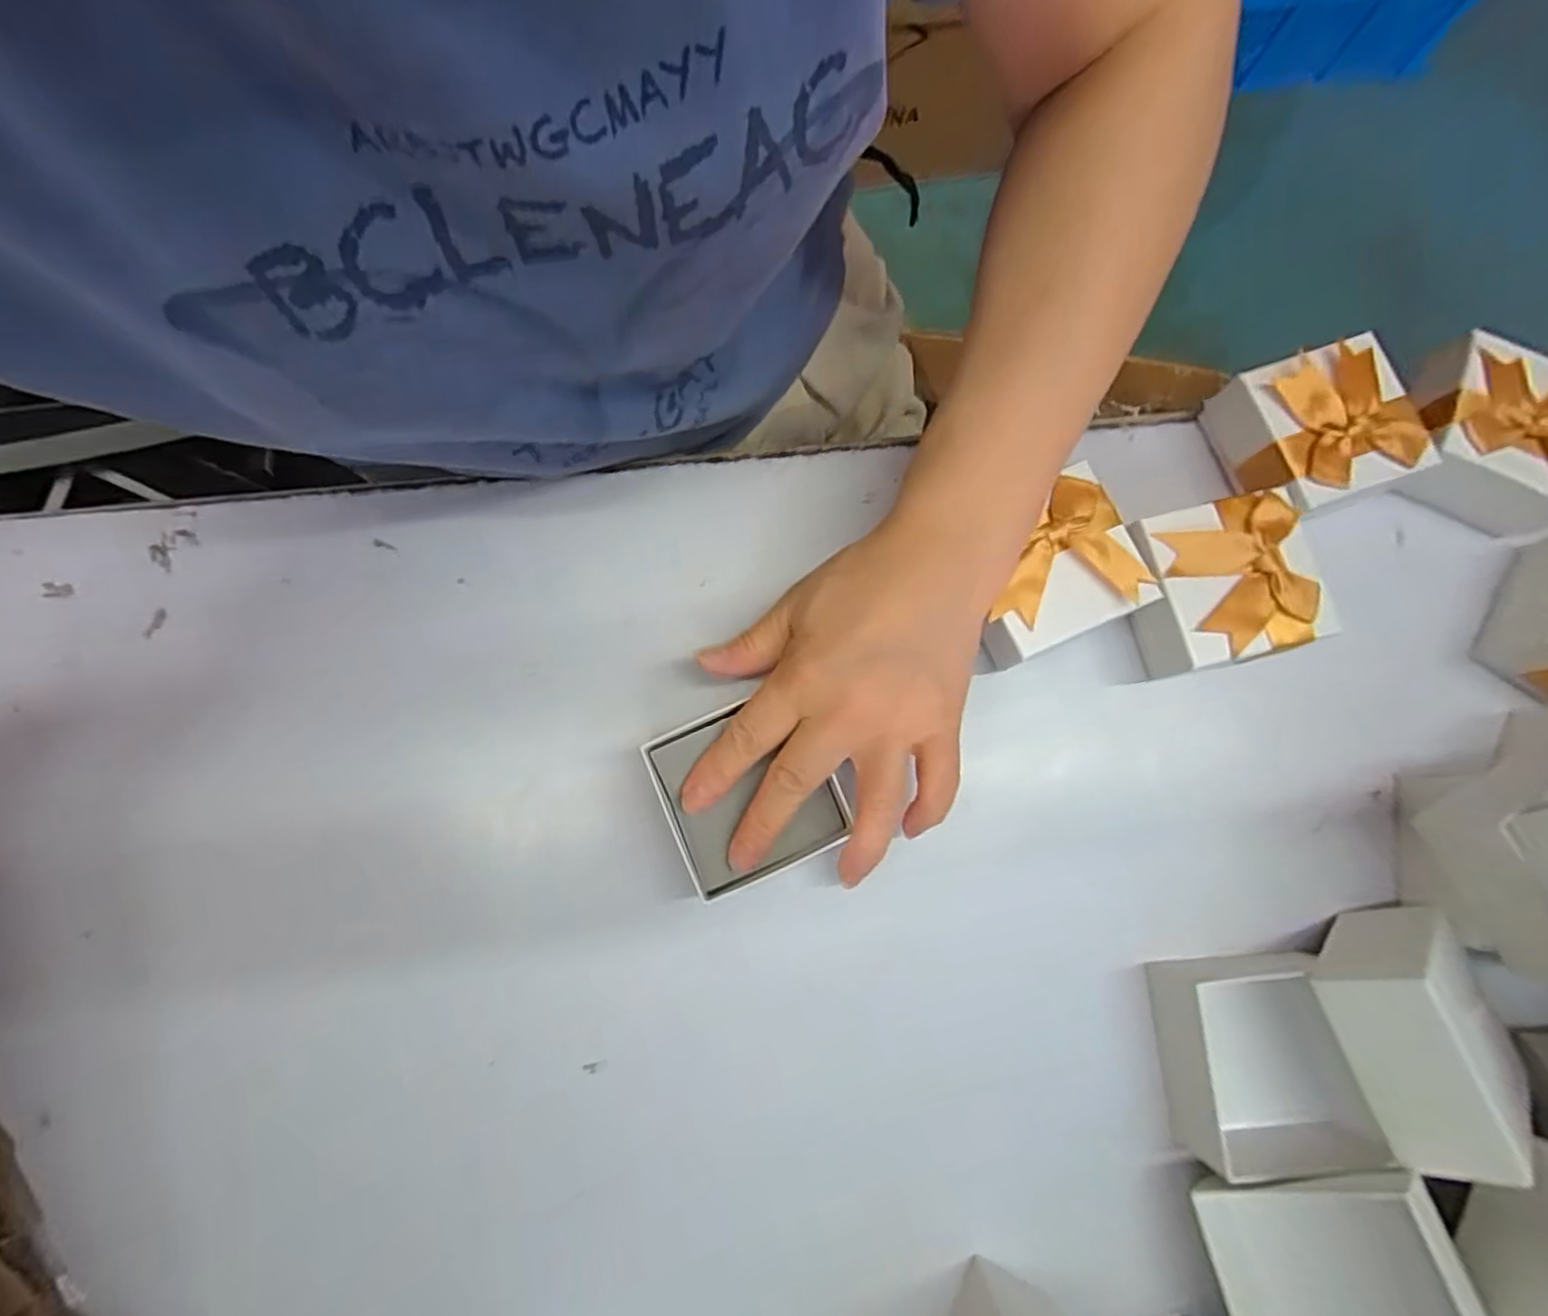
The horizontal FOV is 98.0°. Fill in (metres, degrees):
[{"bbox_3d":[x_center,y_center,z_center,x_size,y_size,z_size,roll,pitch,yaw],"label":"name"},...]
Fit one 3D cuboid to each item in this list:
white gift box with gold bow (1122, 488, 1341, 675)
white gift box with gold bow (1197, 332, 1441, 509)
[{"bbox_3d":[0.199,-0.032,0.306,0.069,0.044,0.069,-14,79,-3],"label":"white gift box with gold bow"},{"bbox_3d":[0.254,-0.106,0.316,0.067,0.043,0.070,-13,79,-3],"label":"white gift box with gold bow"}]

